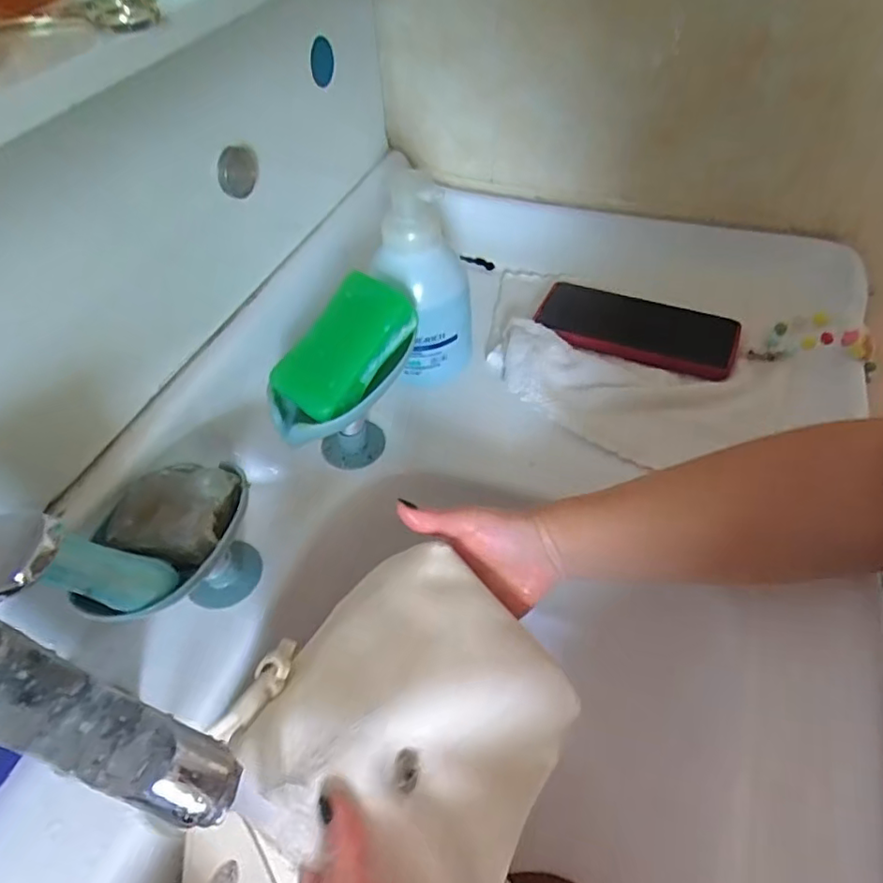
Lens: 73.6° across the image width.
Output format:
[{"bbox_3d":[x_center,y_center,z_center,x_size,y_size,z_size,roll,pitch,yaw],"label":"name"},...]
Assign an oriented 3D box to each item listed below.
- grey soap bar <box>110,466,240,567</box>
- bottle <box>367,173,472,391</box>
[{"bbox_3d":[-0.155,0.037,0.342,0.065,0.018,0.061,4,50,9],"label":"grey soap bar"},{"bbox_3d":[-0.013,-0.117,0.456,0.072,0.165,0.064,3,50,8],"label":"bottle"}]

